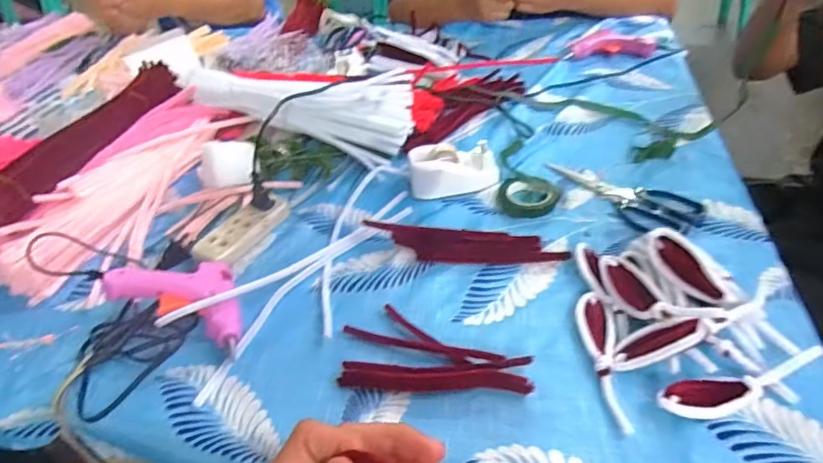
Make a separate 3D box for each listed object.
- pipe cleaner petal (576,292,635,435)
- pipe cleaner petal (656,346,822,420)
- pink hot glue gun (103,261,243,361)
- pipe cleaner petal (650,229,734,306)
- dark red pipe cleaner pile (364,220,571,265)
[{"bbox_3d":[0.146,0.096,0.390,0.029,0.010,0.120,2,41,10],"label":"pipe cleaner petal"},{"bbox_3d":[0.232,0.106,0.358,0.124,0.017,0.030,-15,40,-10],"label":"pipe cleaner petal"},{"bbox_3d":[-0.198,0.066,0.436,0.098,0.050,0.111,-26,44,-22],"label":"pink hot glue gun"},{"bbox_3d":[0.220,0.029,0.402,0.033,0.011,0.076,-41,59,11],"label":"pipe cleaner petal"},{"bbox_3d":[0.053,0.013,0.505,0.193,0.015,0.035,4,41,12],"label":"dark red pipe cleaner pile"}]

